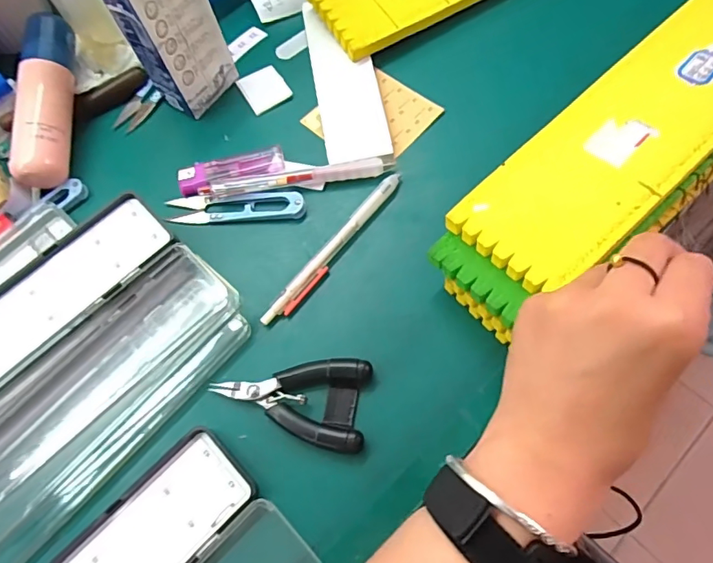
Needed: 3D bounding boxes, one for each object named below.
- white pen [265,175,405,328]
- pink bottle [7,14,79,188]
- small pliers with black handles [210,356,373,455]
[{"bbox_3d":[-0.016,-0.024,0.344,0.016,0.014,0.137,34,74,17],"label":"white pen"},{"bbox_3d":[-0.237,-0.140,0.382,0.032,0.035,0.134,-4,67,3],"label":"pink bottle"},{"bbox_3d":[-0.041,0.070,0.302,0.093,0.019,0.052,5,68,7],"label":"small pliers with black handles"}]

